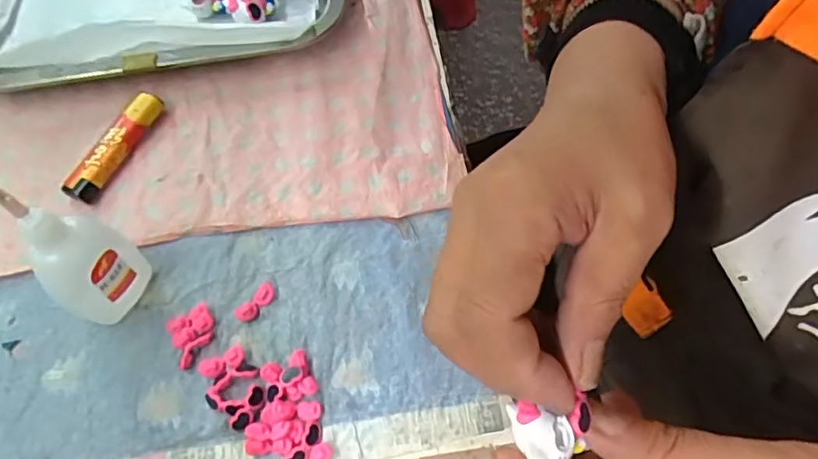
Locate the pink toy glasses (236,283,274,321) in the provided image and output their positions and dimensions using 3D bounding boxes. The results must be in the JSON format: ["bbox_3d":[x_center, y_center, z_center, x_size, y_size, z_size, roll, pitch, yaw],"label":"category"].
[{"bbox_3d":[-0.083,0.040,0.316,0.010,0.006,0.025,39,70,18],"label":"pink toy glasses"}]

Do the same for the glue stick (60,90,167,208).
[{"bbox_3d":[-0.180,-0.051,0.357,0.019,0.015,0.077,26,66,13],"label":"glue stick"}]

